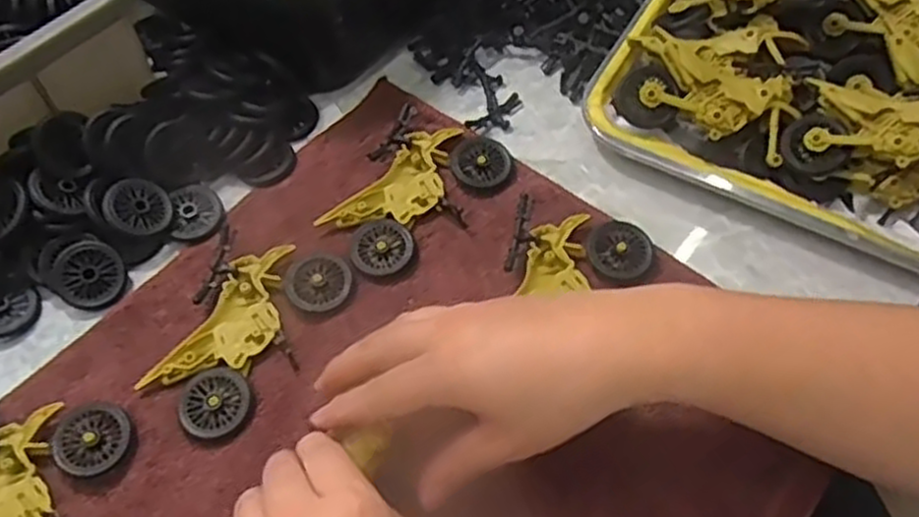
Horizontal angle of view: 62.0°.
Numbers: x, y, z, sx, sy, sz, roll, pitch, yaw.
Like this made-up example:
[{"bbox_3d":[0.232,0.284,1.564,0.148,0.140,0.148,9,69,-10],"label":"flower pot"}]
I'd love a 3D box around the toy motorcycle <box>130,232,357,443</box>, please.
[{"bbox_3d":[-0.115,0.038,0.410,0.072,0.013,0.113,19,59,14],"label":"toy motorcycle"}]

